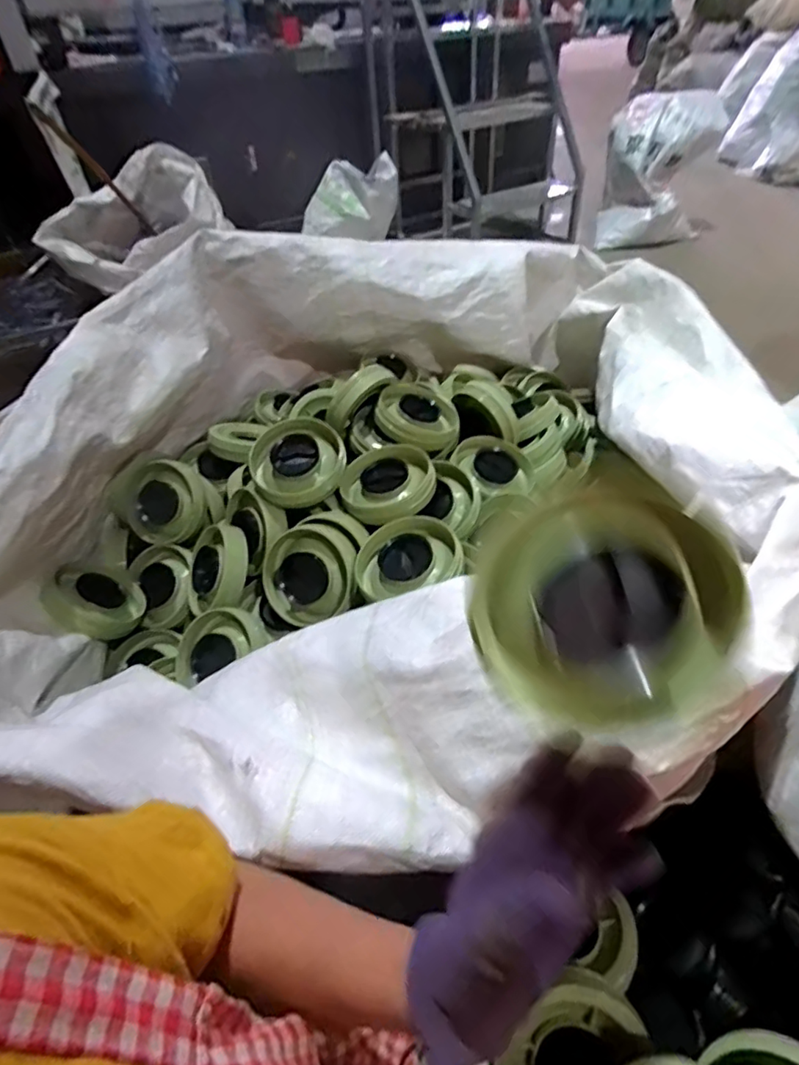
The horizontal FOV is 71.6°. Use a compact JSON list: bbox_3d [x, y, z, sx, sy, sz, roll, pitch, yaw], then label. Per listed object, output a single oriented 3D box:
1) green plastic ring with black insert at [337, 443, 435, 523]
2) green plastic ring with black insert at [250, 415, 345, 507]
[{"bbox_3d":[-0.016,-0.068,0.774,0.130,0.027,0.120,-21,58,9],"label":"green plastic ring with black insert"},{"bbox_3d":[-0.142,-0.097,0.788,0.128,0.038,0.126,-1,78,7],"label":"green plastic ring with black insert"}]

